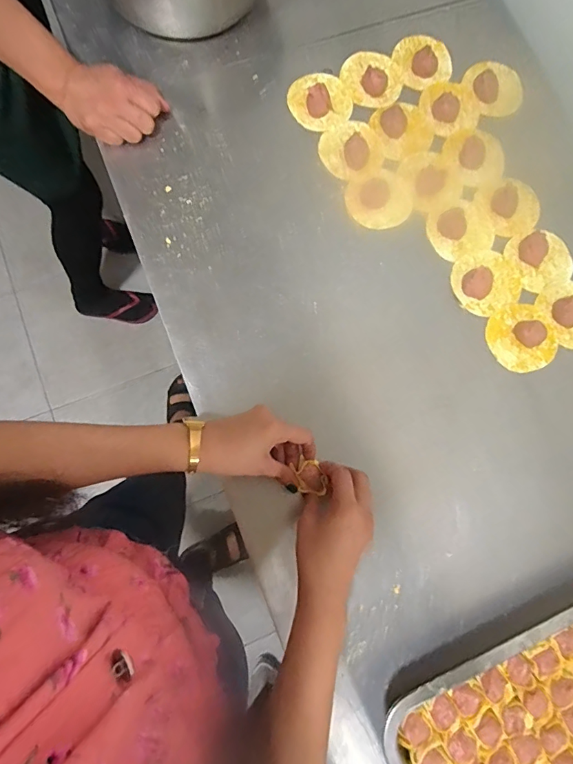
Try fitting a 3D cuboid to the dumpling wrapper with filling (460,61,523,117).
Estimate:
[{"bbox_3d":[0.285,-0.398,0.593,0.076,0.018,0.077,1,78,-3],"label":"dumpling wrapper with filling"}]

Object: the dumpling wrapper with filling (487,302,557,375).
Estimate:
[{"bbox_3d":[0.282,-0.055,0.518,0.079,0.021,0.080,1,78,-3],"label":"dumpling wrapper with filling"}]

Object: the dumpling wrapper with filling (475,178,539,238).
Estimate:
[{"bbox_3d":[0.284,-0.222,0.557,0.069,0.010,0.073,1,78,-3],"label":"dumpling wrapper with filling"}]

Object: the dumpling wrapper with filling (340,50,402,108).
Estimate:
[{"bbox_3d":[0.114,-0.408,0.586,0.080,0.015,0.084,1,78,-3],"label":"dumpling wrapper with filling"}]

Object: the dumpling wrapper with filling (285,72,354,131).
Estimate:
[{"bbox_3d":[0.044,-0.371,0.570,0.082,0.028,0.079,1,78,-3],"label":"dumpling wrapper with filling"}]

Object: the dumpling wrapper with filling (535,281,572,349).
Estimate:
[{"bbox_3d":[0.352,-0.084,0.532,0.070,0.016,0.076,-25,81,-8],"label":"dumpling wrapper with filling"}]

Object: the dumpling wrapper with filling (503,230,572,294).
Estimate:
[{"bbox_3d":[0.318,-0.154,0.546,0.075,0.014,0.073,-23,80,-7],"label":"dumpling wrapper with filling"}]

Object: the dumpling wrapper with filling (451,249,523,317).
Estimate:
[{"bbox_3d":[0.244,-0.125,0.531,0.081,0.021,0.077,1,78,-3],"label":"dumpling wrapper with filling"}]

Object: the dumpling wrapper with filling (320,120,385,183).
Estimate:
[{"bbox_3d":[0.083,-0.297,0.559,0.076,0.013,0.080,-9,79,-5],"label":"dumpling wrapper with filling"}]

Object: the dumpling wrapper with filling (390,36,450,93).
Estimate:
[{"bbox_3d":[0.184,-0.436,0.595,0.072,0.017,0.077,1,78,-3],"label":"dumpling wrapper with filling"}]

